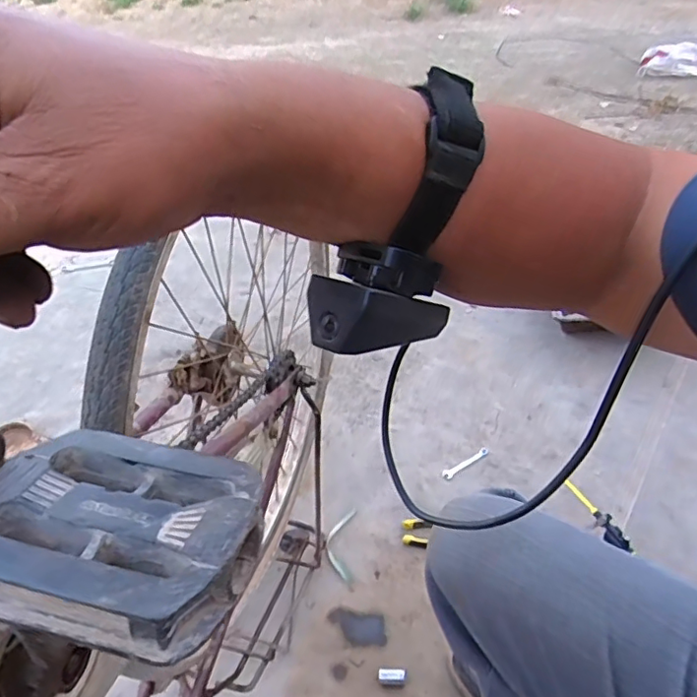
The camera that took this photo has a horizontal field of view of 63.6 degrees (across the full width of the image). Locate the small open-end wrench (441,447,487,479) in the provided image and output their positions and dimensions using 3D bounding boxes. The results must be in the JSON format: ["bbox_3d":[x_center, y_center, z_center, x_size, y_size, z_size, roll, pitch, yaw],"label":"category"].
[{"bbox_3d":[0.234,0.226,1.119,0.112,0.005,0.020,-25,47,-26],"label":"small open-end wrench"}]

